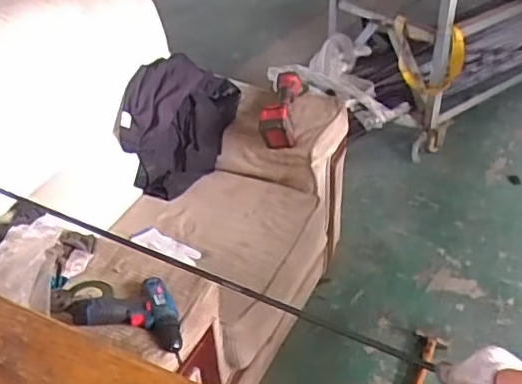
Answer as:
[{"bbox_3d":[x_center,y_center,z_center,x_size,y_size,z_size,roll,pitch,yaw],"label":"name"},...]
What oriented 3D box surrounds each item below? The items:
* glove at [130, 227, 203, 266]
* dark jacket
[{"bbox_3d":[-0.252,0.142,1.601,0.203,0.042,0.079,11,39,17],"label":"glove"},{"bbox_3d":[-0.253,-0.205,1.791,0.316,0.081,0.439,23,70,-15],"label":"dark jacket"}]

